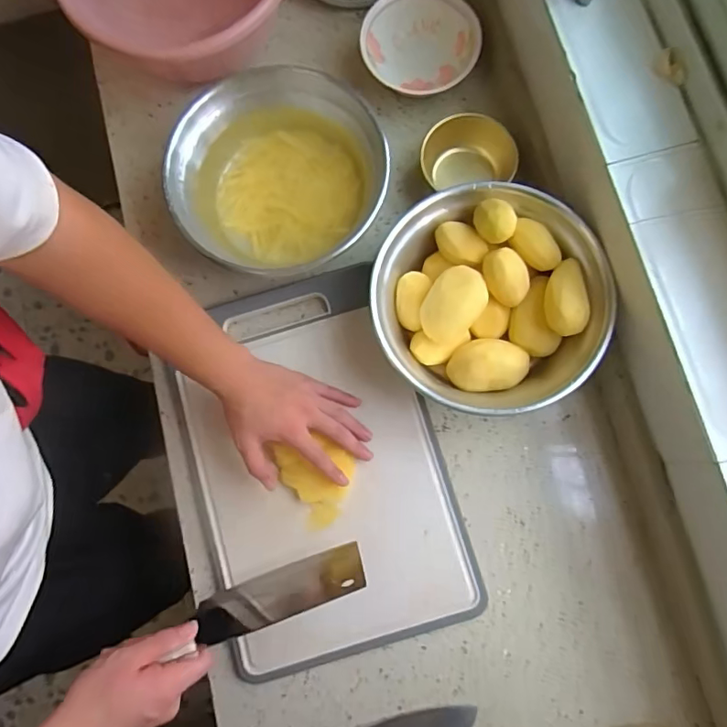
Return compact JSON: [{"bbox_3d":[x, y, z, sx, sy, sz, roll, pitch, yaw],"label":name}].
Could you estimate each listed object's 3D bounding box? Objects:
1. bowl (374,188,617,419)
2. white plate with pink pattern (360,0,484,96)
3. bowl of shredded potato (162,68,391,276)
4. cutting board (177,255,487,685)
[{"bbox_3d":[0.139,-0.069,0.586,0.243,0.096,0.249,0,80,1],"label":"bowl"},{"bbox_3d":[0.072,-0.406,0.670,0.146,0.056,0.137,-1,81,4],"label":"white plate with pink pattern"},{"bbox_3d":[-0.096,-0.221,0.620,0.220,0.093,0.242,-1,81,4],"label":"bowl of shredded potato"},{"bbox_3d":[-0.057,0.116,0.598,0.276,0.021,0.421,-17,80,-2],"label":"cutting board"}]

